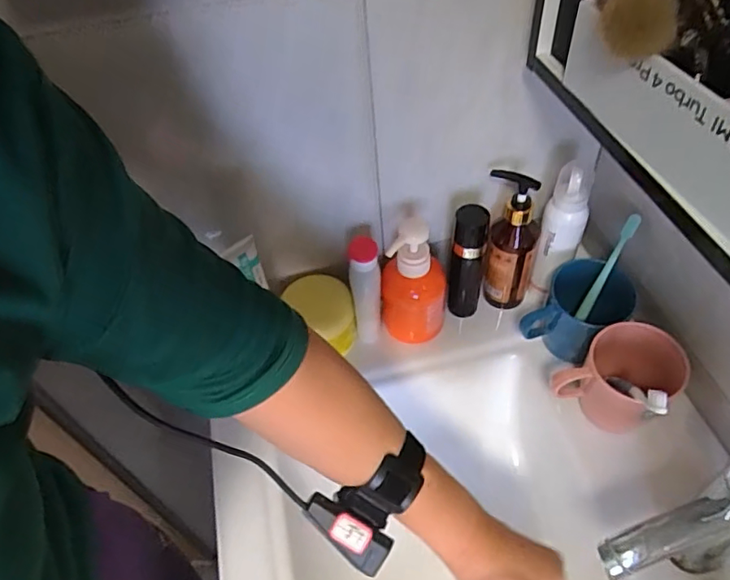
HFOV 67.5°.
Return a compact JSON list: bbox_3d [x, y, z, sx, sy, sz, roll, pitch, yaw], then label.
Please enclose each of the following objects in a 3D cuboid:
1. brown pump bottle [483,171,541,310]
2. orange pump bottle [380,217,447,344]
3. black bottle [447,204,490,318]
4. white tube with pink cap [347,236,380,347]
[{"bbox_3d":[0.162,-0.050,0.610,0.054,0.180,0.044,15,54,18],"label":"brown pump bottle"},{"bbox_3d":[0.053,-0.004,0.605,0.070,0.154,0.054,0,51,6],"label":"orange pump bottle"},{"bbox_3d":[0.117,-0.025,0.630,0.039,0.164,0.039,6,52,11],"label":"black bottle"},{"bbox_3d":[0.001,0.003,0.597,0.031,0.129,0.039,-8,50,0],"label":"white tube with pink cap"}]

